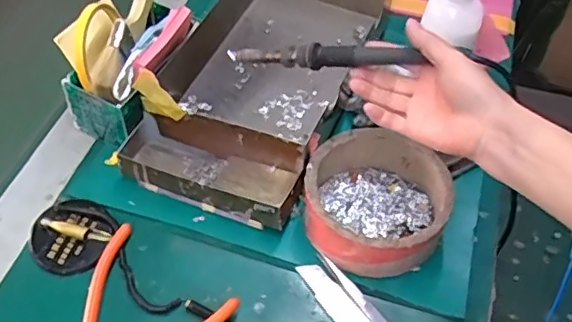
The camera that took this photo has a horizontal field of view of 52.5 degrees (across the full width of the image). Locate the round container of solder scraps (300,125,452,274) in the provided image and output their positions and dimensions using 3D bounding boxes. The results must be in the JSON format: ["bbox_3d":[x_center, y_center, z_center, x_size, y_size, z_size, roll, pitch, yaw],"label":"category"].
[{"bbox_3d":[0.078,0.034,0.506,0.118,0.053,0.119,0,52,-1],"label":"round container of solder scraps"}]

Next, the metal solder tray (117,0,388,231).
[{"bbox_3d":[-0.023,-0.093,0.594,0.176,0.061,0.321,17,54,12],"label":"metal solder tray"}]

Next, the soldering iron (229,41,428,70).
[{"bbox_3d":[0.026,-0.087,0.478,0.174,0.018,0.018,6,50,29],"label":"soldering iron"}]

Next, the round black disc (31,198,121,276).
[{"bbox_3d":[-0.183,0.063,0.499,0.063,0.017,0.067,0,52,-1],"label":"round black disc"}]

